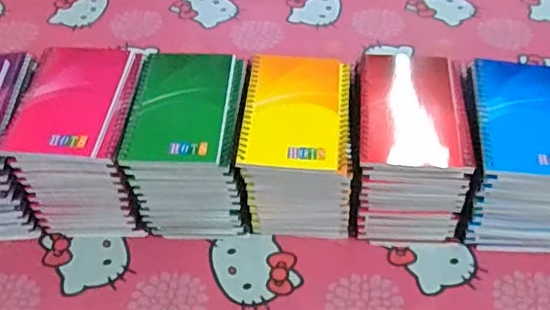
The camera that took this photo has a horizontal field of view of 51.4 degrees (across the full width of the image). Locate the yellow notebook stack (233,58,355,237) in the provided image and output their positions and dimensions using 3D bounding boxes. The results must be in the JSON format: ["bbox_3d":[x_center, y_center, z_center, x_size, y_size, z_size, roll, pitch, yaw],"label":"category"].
[{"bbox_3d":[0.021,-0.005,0.535,0.092,0.114,0.128,2,50,2],"label":"yellow notebook stack"}]

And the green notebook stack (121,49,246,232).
[{"bbox_3d":[-0.078,-0.008,0.541,0.100,0.118,0.133,1,49,1],"label":"green notebook stack"}]

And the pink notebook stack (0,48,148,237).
[{"bbox_3d":[-0.174,-0.013,0.544,0.099,0.114,0.134,1,49,1],"label":"pink notebook stack"}]

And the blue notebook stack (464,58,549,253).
[{"bbox_3d":[0.218,0.002,0.526,0.099,0.119,0.130,3,50,3],"label":"blue notebook stack"}]

